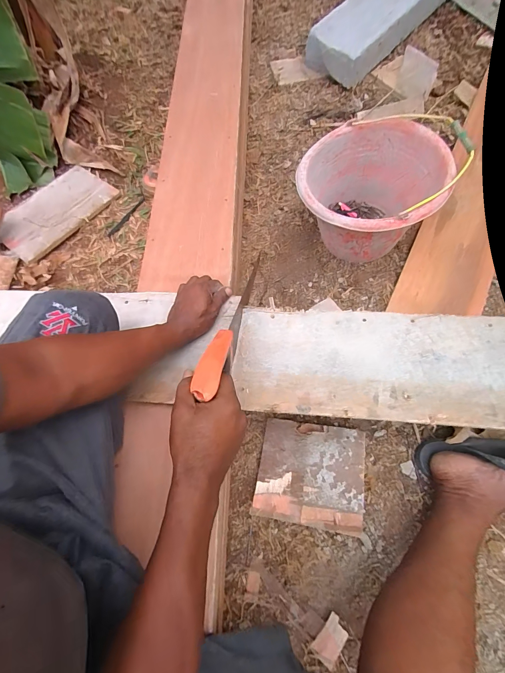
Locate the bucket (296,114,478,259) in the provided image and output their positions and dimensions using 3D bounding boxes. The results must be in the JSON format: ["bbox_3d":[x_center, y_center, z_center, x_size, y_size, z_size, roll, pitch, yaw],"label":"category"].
[{"bbox_3d":[0.247,-0.296,0.717,0.276,0.222,0.278,-1,68,2],"label":"bucket"}]

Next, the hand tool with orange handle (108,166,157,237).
[{"bbox_3d":[-0.319,-0.368,0.860,0.037,0.029,0.235,24,71,11],"label":"hand tool with orange handle"}]

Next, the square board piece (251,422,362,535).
[{"bbox_3d":[0.108,0.256,0.595,0.191,0.014,0.174,6,68,13],"label":"square board piece"}]

